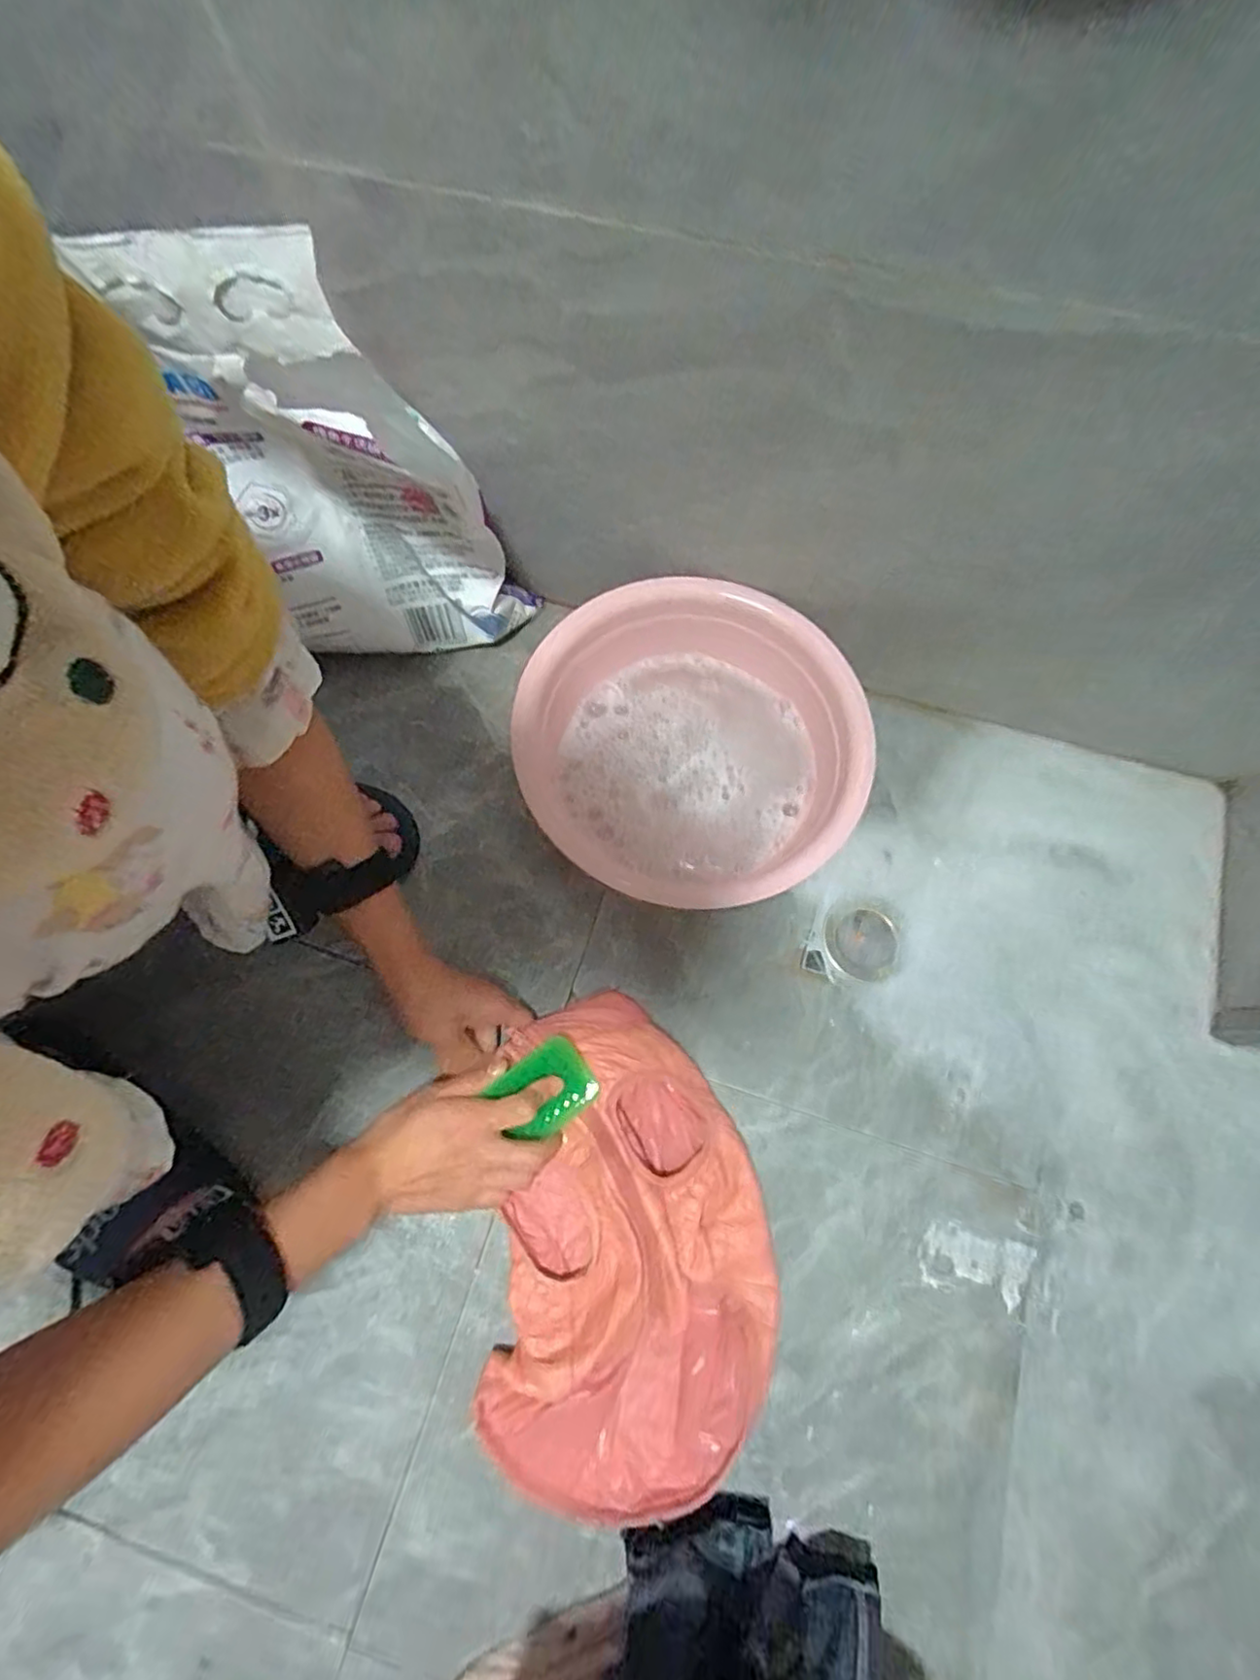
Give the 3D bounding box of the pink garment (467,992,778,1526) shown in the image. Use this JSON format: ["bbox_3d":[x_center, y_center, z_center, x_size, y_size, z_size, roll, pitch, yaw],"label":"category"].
[{"bbox_3d":[-0.009,0.289,0.471,0.198,0.030,0.330,-6,72,-3],"label":"pink garment"}]

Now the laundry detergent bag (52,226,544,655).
[{"bbox_3d":[-0.199,-0.252,0.492,0.202,0.325,0.076,0,72,-1],"label":"laundry detergent bag"}]

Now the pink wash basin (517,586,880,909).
[{"bbox_3d":[0.048,-0.077,0.548,0.272,0.116,0.250,0,72,-1],"label":"pink wash basin"}]

